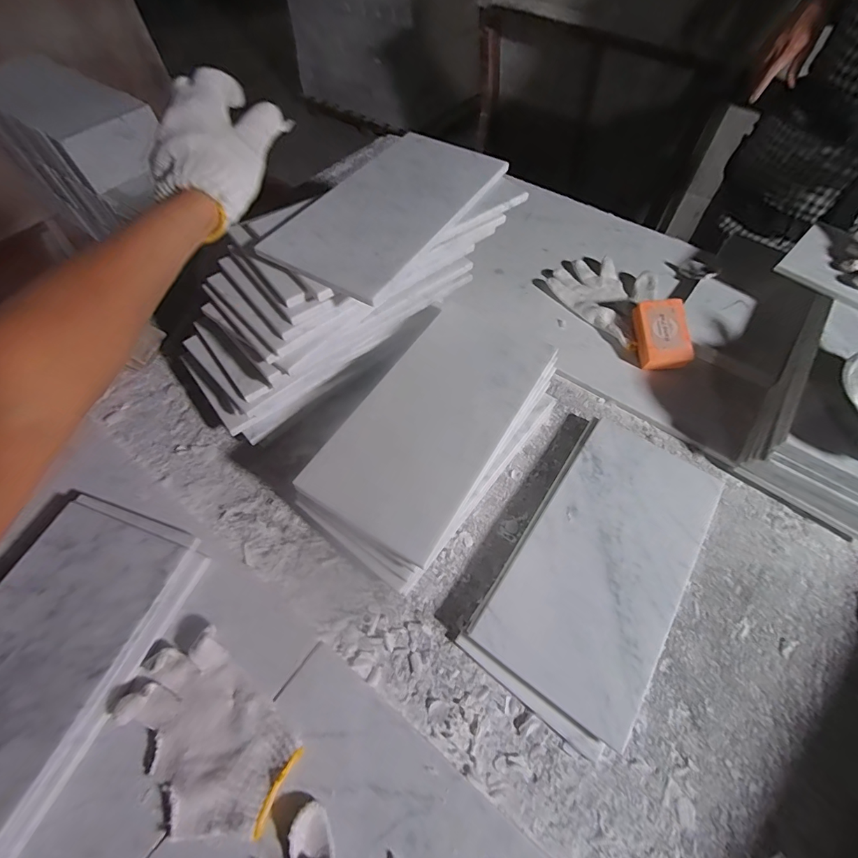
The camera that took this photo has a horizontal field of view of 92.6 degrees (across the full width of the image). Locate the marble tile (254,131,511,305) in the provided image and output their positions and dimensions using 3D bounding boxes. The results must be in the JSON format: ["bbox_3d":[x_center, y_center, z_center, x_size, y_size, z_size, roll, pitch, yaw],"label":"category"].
[{"bbox_3d":[-0.042,-0.262,0.477,0.156,0.015,0.299,27,60,15],"label":"marble tile"}]

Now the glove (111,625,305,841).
[{"bbox_3d":[-0.186,0.256,0.346,0.154,0.021,0.094,37,63,21],"label":"glove"}]

